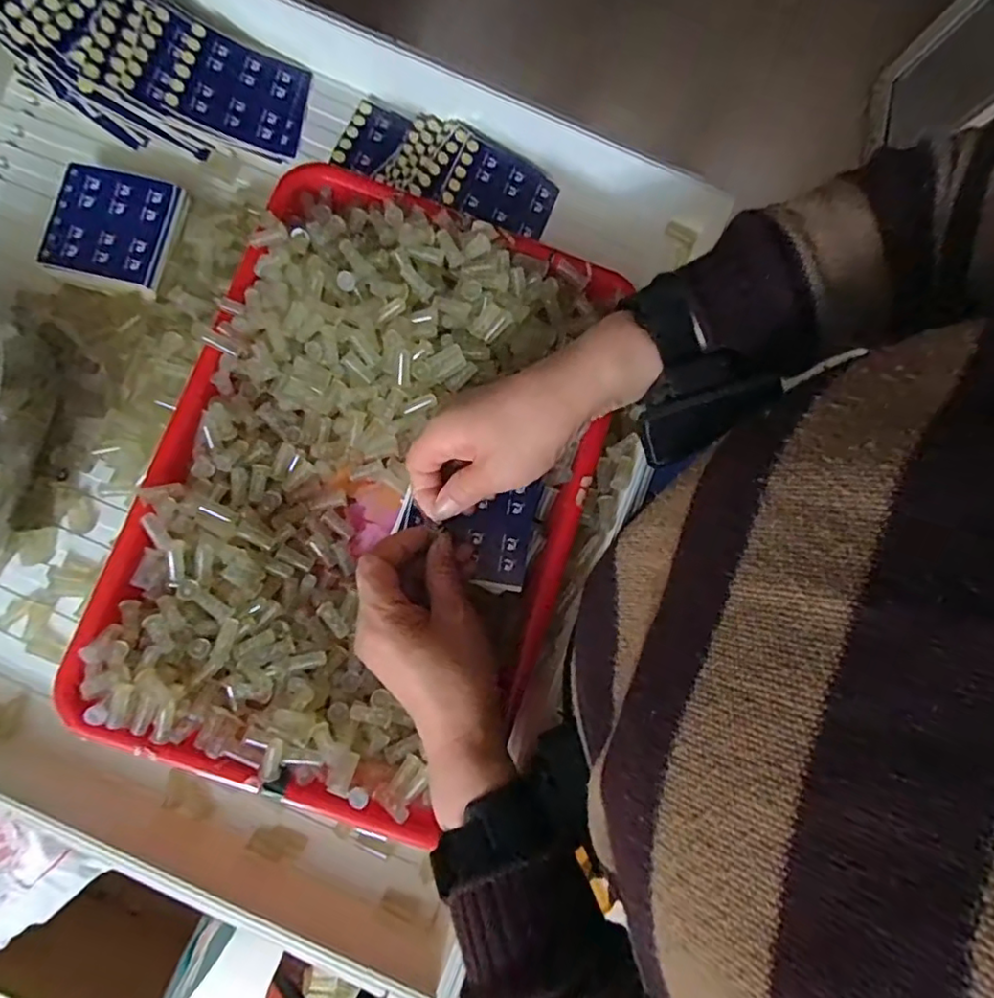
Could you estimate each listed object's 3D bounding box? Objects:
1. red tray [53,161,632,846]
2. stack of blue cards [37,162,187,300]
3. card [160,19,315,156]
[{"bbox_3d":[-0.078,-0.011,0.374,0.259,0.044,0.382,19,80,3],"label":"red tray"},{"bbox_3d":[-0.273,-0.190,0.419,0.089,0.016,0.086,10,80,2],"label":"stack of blue cards"},{"bbox_3d":[-0.192,-0.310,0.445,0.091,0.005,0.077,16,78,-16],"label":"card"}]

